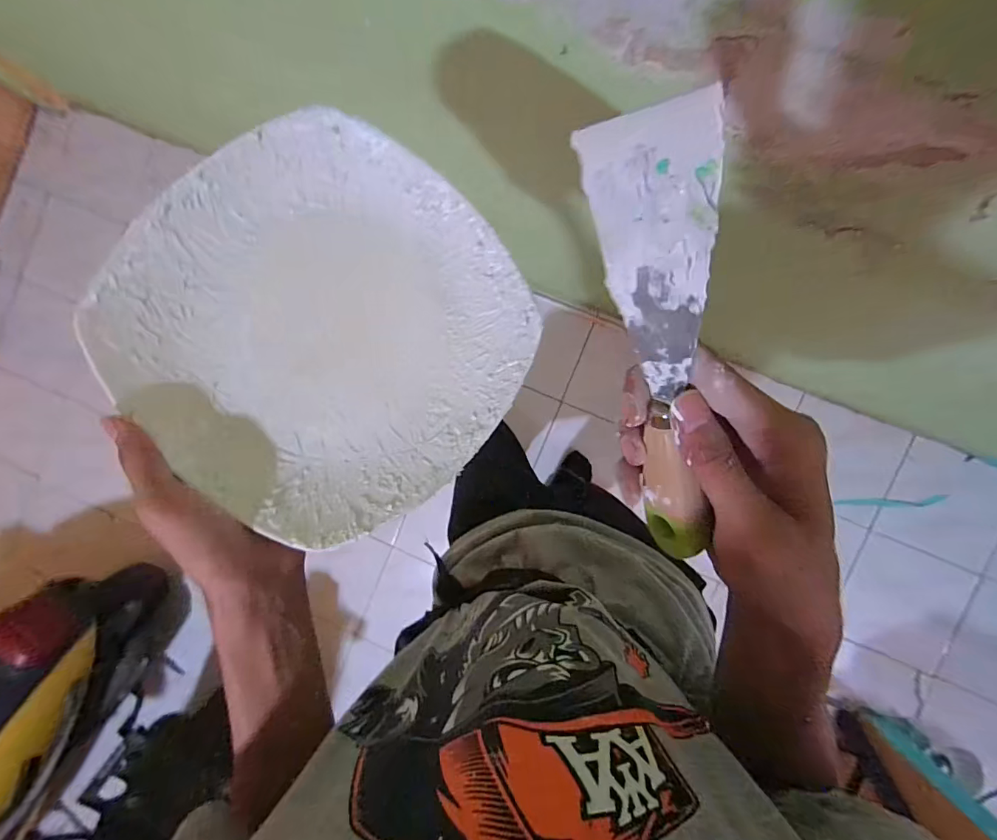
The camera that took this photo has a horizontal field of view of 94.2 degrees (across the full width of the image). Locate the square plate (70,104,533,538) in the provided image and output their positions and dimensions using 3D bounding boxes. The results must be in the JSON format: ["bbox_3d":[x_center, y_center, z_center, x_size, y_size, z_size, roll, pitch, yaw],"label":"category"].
[{"bbox_3d":[-0.106,-0.056,0.289,0.221,0.030,0.227,-43,91,-7],"label":"square plate"}]

